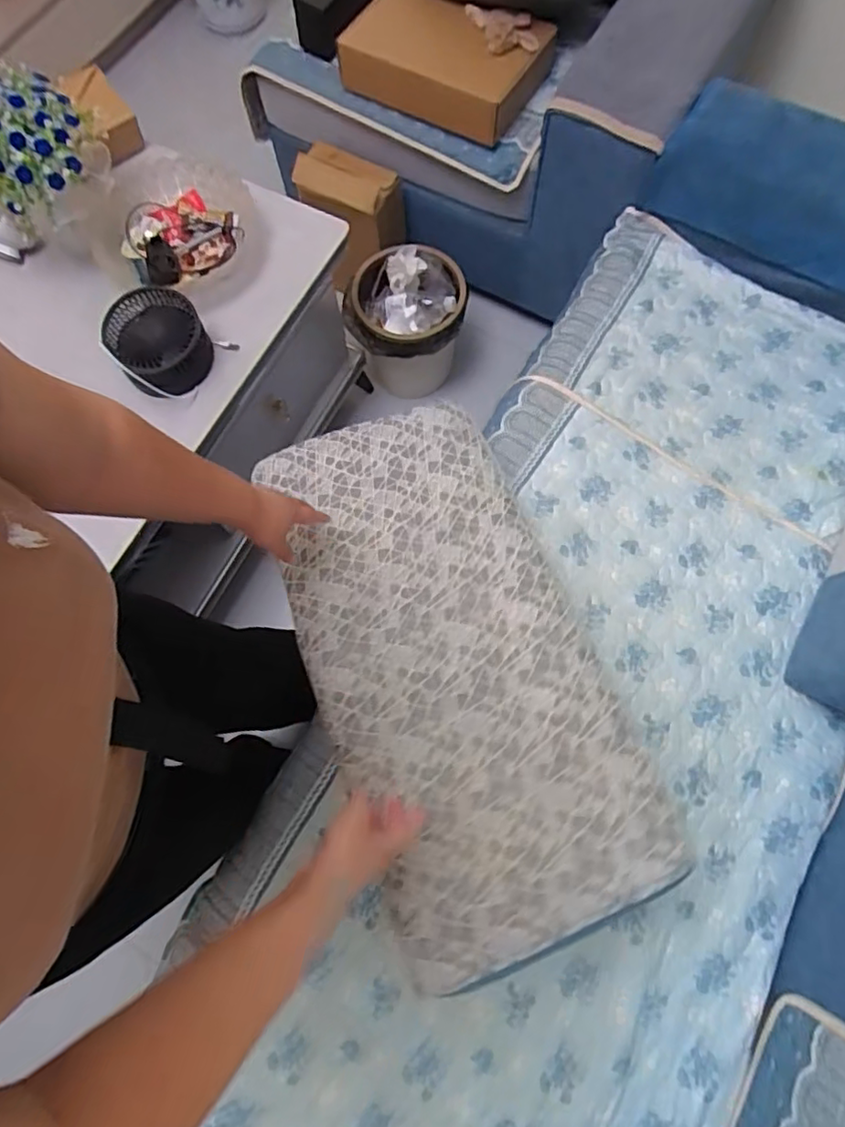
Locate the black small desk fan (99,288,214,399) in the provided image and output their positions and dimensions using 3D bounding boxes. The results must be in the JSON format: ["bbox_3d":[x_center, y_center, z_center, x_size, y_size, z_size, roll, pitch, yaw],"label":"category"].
[{"bbox_3d":[-0.419,-0.346,0.986,0.145,0.098,0.173,-40,79,-8],"label":"black small desk fan"}]

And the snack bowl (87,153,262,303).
[{"bbox_3d":[-0.429,-0.580,1.045,0.271,0.085,0.279,0,74,0],"label":"snack bowl"}]

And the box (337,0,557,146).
[{"bbox_3d":[0.048,-1.041,1.222,0.404,0.086,0.255,28,76,7],"label":"box"}]

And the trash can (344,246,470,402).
[{"bbox_3d":[-0.040,-0.548,1.423,0.260,0.267,0.250,-5,76,0],"label":"trash can"}]

